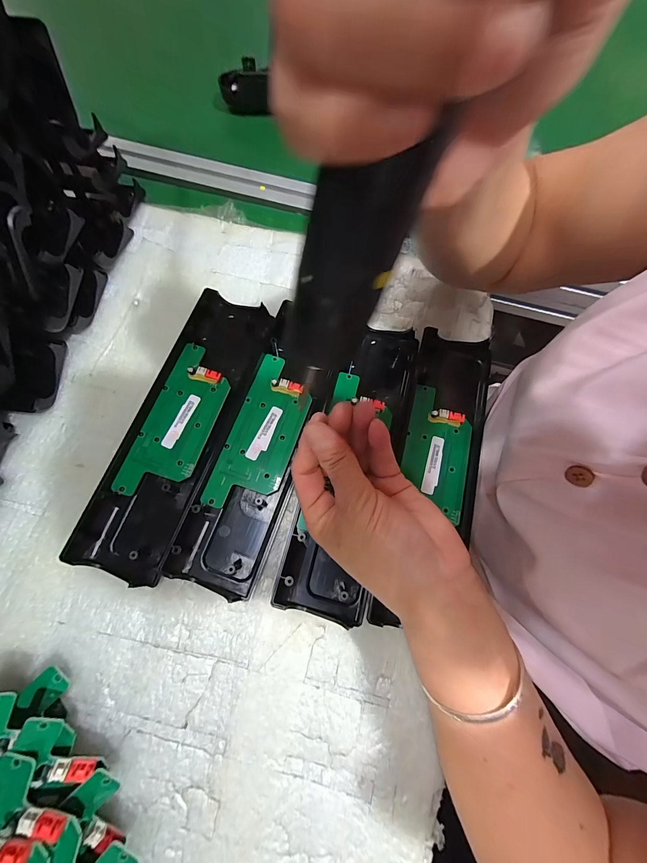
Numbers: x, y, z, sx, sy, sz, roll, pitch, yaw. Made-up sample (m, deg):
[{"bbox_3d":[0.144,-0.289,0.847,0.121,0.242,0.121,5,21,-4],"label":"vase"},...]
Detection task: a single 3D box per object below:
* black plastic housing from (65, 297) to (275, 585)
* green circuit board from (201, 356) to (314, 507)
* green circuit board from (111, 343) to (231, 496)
[{"bbox_3d":[-0.122,-0.011,0.266,0.080,0.019,0.247,18,74,4],"label":"black plastic housing"},{"bbox_3d":[-0.051,0.001,0.269,0.057,0.008,0.133,18,74,4],"label":"green circuit board"},{"bbox_3d":[-0.120,-0.009,0.268,0.052,0.013,0.134,18,74,4],"label":"green circuit board"}]

